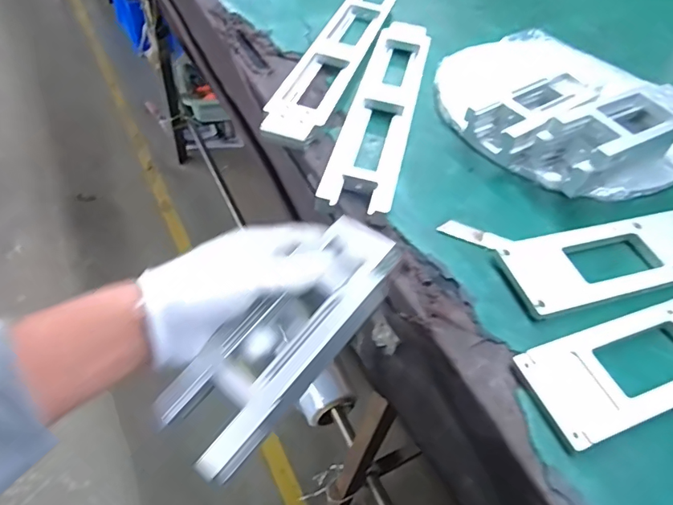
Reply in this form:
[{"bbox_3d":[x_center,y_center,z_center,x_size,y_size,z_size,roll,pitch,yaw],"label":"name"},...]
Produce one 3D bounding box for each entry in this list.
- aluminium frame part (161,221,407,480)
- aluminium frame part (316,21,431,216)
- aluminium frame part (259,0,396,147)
[{"bbox_3d":[-0.034,0.053,0.332,0.073,0.022,0.194,36,71,20],"label":"aluminium frame part"},{"bbox_3d":[0.060,-0.190,0.612,0.080,0.030,0.396,13,53,5],"label":"aluminium frame part"},{"bbox_3d":[-0.004,-0.269,0.670,0.073,0.030,0.381,18,53,8],"label":"aluminium frame part"}]

